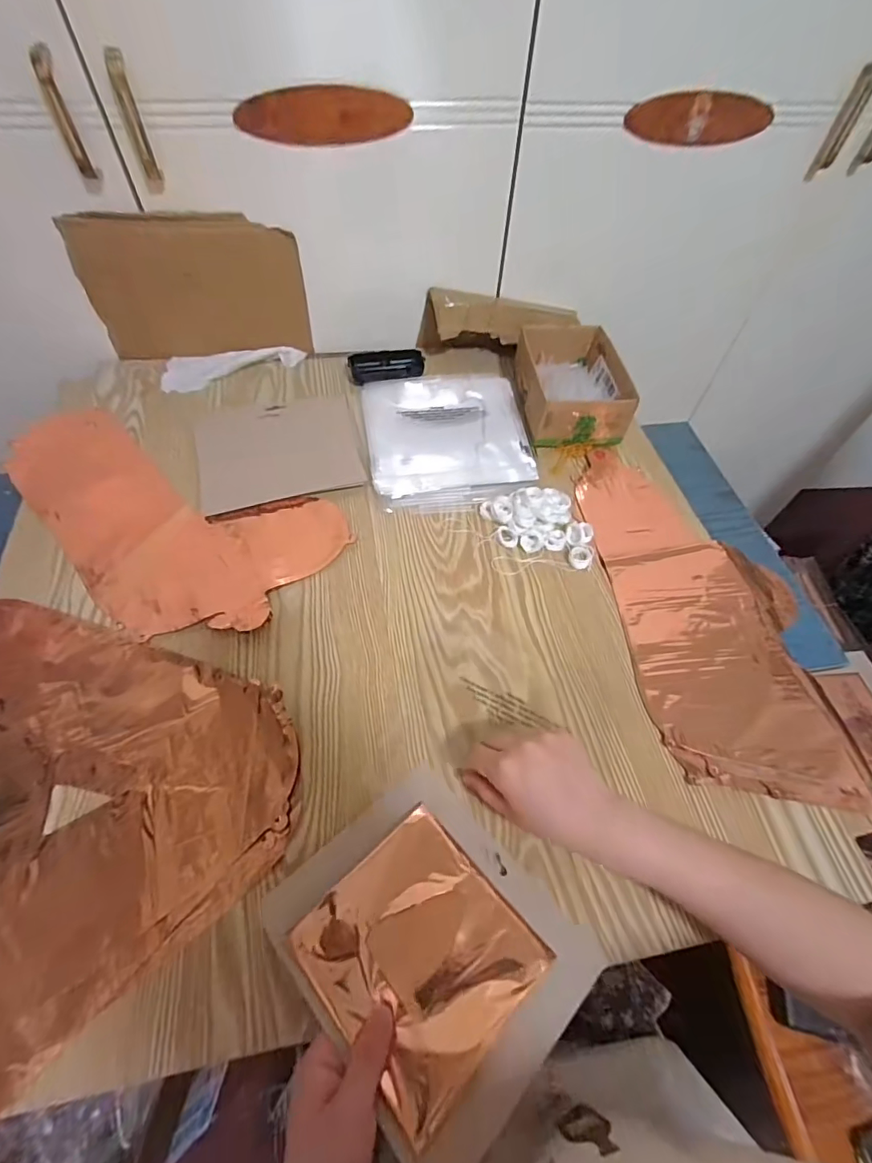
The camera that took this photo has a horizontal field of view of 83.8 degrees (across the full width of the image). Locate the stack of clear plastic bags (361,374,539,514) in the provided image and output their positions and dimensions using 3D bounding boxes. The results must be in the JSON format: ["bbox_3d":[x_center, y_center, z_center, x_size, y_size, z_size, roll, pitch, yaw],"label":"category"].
[{"bbox_3d":[0.016,-0.199,0.644,0.209,0.023,0.245,-6,57,-7],"label":"stack of clear plastic bags"}]

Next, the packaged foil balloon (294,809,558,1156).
[{"bbox_3d":[-0.011,0.253,0.337,0.127,0.021,0.136,-37,65,-24],"label":"packaged foil balloon"}]

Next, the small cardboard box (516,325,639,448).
[{"bbox_3d":[0.186,-0.277,0.677,0.130,0.062,0.189,-3,57,-5],"label":"small cardboard box"}]

